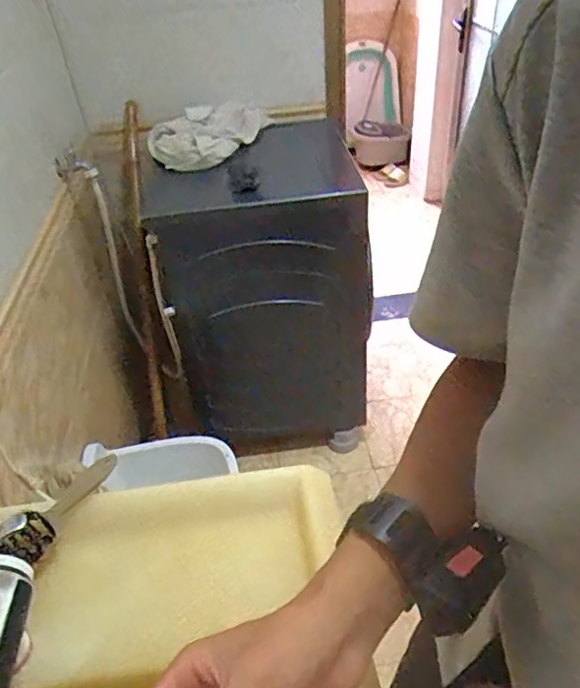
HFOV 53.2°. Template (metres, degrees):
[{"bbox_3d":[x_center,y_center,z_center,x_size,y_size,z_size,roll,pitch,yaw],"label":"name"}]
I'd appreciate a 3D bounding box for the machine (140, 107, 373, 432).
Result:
[{"bbox_3d":[-0.074,-0.173,1.734,0.549,0.809,0.455,-7,38,-4],"label":"machine"}]

